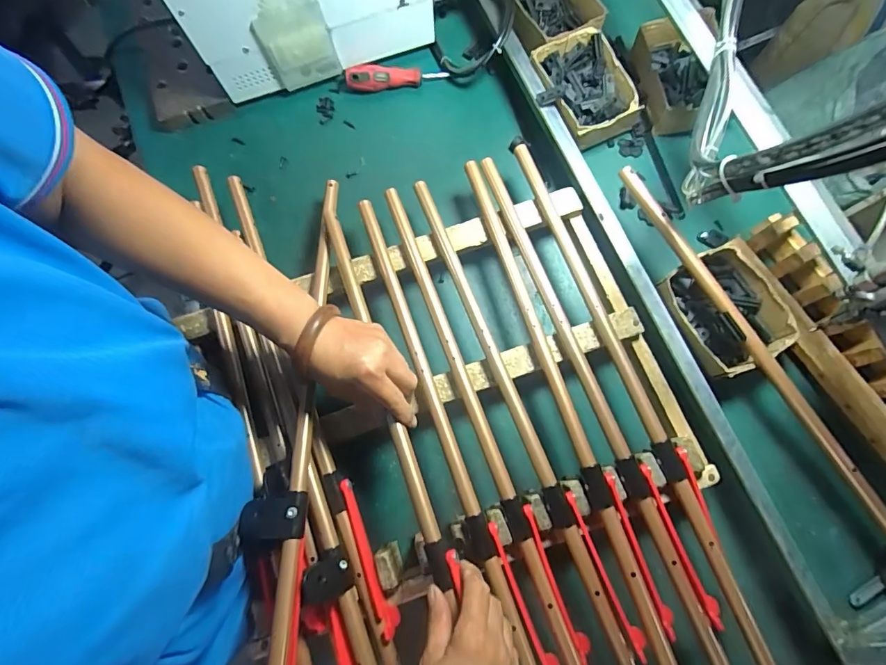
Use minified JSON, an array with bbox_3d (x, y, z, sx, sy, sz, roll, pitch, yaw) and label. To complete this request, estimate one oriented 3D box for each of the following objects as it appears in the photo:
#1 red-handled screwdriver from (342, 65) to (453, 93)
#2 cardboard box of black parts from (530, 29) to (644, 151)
[{"bbox_3d":[-0.068,-0.358,0.635,0.139,0.025,0.034,1,77,2],"label":"red-handled screwdriver"},{"bbox_3d":[0.182,-0.317,0.602,0.120,0.054,0.144,-30,78,-5],"label":"cardboard box of black parts"}]

